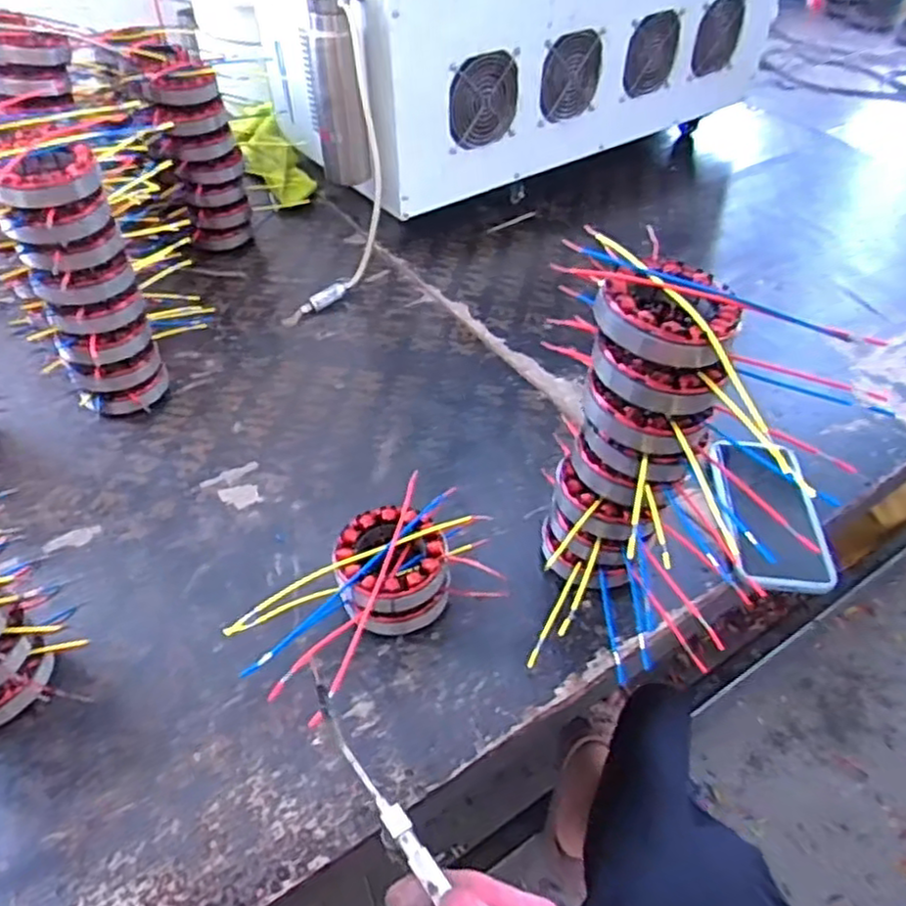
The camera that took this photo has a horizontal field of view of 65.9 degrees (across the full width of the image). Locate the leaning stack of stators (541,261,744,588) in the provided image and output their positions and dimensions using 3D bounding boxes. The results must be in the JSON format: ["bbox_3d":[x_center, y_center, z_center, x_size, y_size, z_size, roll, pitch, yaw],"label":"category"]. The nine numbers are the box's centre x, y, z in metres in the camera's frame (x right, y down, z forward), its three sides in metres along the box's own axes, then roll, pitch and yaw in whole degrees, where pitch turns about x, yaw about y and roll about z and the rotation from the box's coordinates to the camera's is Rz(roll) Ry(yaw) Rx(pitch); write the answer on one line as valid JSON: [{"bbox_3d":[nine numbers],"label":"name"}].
[{"bbox_3d":[0.129,0.000,0.517,0.101,0.260,0.095,14,47,12],"label":"leaning stack of stators"}]

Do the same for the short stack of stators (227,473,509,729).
[{"bbox_3d":[-0.063,0.111,0.543,0.190,0.068,0.118,-34,55,-30],"label":"short stack of stators"}]

